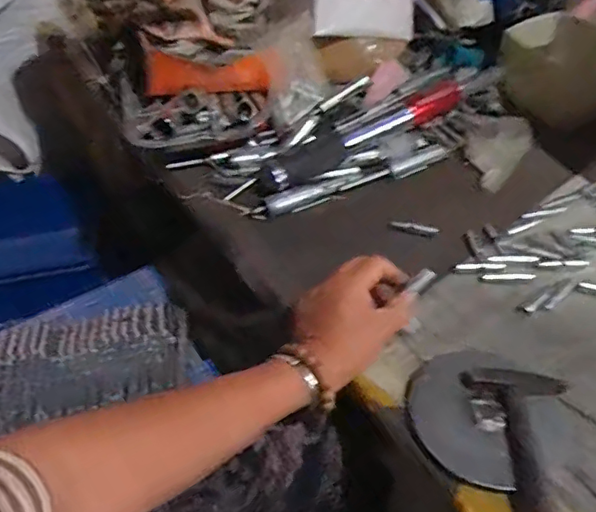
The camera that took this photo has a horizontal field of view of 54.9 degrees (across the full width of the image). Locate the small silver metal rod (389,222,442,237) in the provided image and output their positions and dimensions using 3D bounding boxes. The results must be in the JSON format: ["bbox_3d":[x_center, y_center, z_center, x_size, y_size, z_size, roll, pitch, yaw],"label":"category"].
[{"bbox_3d":[0.134,-0.032,0.662,0.056,0.010,0.011,8,45,11],"label":"small silver metal rod"}]

